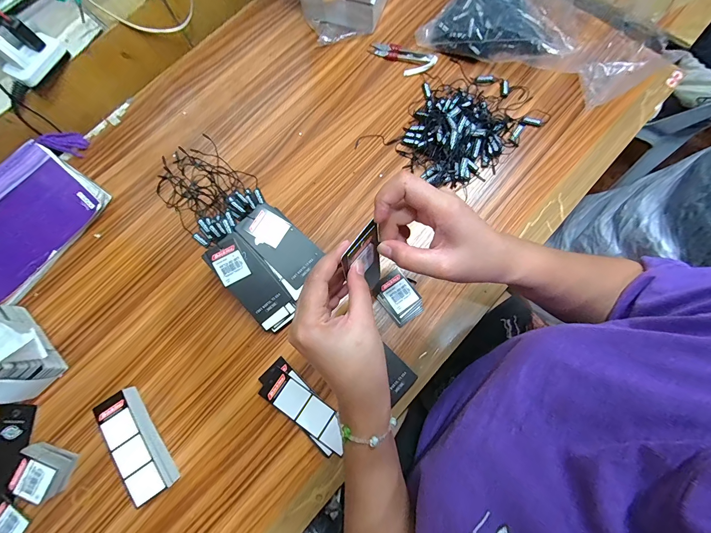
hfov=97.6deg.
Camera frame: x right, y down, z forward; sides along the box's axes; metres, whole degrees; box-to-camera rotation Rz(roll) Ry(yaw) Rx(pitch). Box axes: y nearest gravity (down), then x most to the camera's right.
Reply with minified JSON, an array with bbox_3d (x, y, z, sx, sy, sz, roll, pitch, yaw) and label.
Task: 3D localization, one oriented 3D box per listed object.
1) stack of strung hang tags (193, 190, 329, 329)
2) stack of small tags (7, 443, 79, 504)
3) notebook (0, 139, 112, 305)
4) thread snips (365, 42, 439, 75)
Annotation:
[{"bbox_3d":[-0.092,-0.023,0.398,0.112,0.044,0.065,43,81,11],"label":"stack of strung hang tags"},{"bbox_3d":[-0.351,0.231,0.349,0.049,0.033,0.042,18,77,6],"label":"stack of small tags"},{"bbox_3d":[-0.463,-0.061,0.427,0.157,0.030,0.200,34,80,9],"label":"notebook"},{"bbox_3d":[0.071,-0.326,0.484,0.106,0.013,0.044,25,78,8],"label":"thread snips"}]

